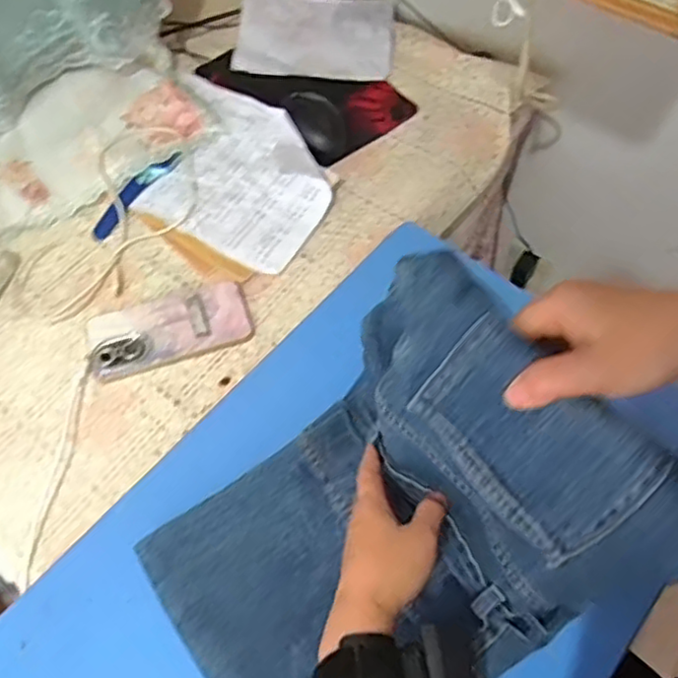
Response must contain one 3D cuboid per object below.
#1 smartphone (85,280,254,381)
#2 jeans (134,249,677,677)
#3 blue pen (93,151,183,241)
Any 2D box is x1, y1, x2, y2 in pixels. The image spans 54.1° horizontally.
[{"bbox_3d":[-0.175,-0.013,0.685,0.163,0.009,0.078,-17,60,-9],"label":"smartphone"},{"bbox_3d":[0.018,0.131,0.429,0.263,0.235,0.251,-35,64,-18],"label":"jeans"},{"bbox_3d":[-0.236,-0.171,0.778,0.021,0.021,0.142,30,64,18],"label":"blue pen"}]

